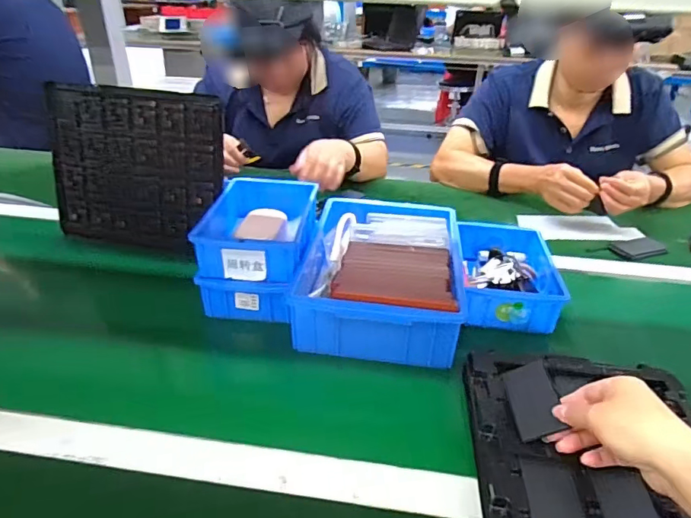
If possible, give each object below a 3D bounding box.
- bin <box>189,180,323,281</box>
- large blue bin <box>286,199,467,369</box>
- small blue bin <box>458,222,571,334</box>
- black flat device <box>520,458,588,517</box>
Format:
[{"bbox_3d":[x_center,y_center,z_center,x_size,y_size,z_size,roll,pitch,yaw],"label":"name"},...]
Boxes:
[{"bbox_3d":[-0.116,-0.052,0.666,0.133,0.056,0.210,4,31,4],"label":"bin"},{"bbox_3d":[0.049,0.009,0.671,0.210,0.076,0.307,6,31,7],"label":"large blue bin"},{"bbox_3d":[0.228,0.018,0.695,0.128,0.061,0.204,5,31,6],"label":"small blue bin"},{"bbox_3d":[0.170,0.199,0.380,0.045,0.004,0.087,5,31,6],"label":"black flat device"}]

